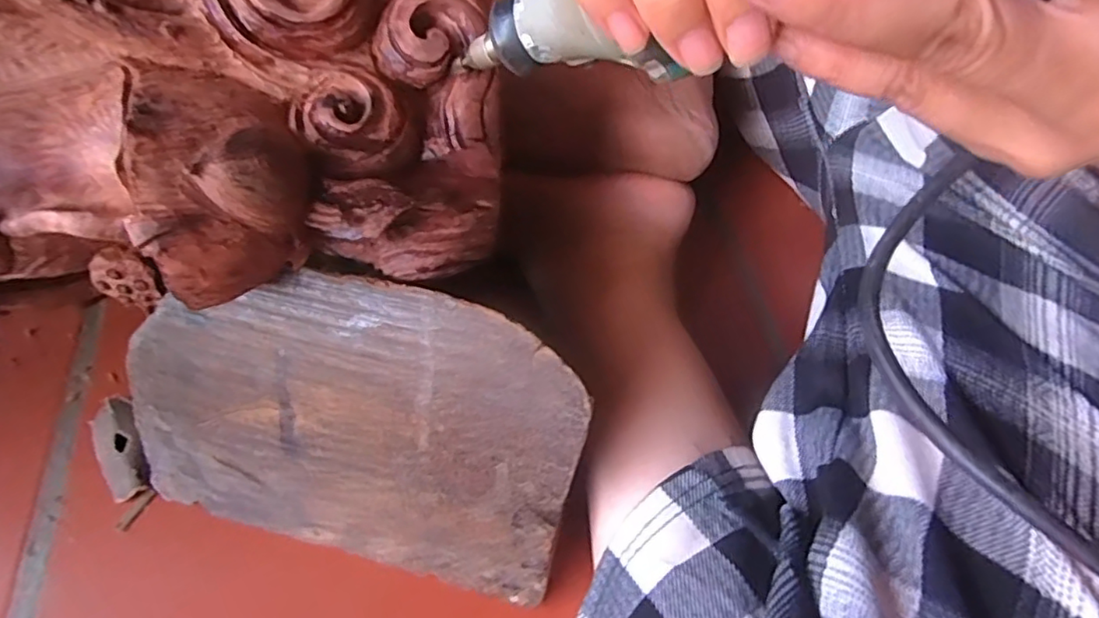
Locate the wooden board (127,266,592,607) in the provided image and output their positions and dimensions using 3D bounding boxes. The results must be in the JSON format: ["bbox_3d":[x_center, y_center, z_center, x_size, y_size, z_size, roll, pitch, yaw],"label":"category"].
[{"bbox_3d":[-0.086,0.054,0.254,0.191,0.140,0.011,12,23,7],"label":"wooden board"}]

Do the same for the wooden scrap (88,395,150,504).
[{"bbox_3d":[-0.224,0.072,0.310,0.024,0.013,0.057,-28,63,-21],"label":"wooden scrap"}]

